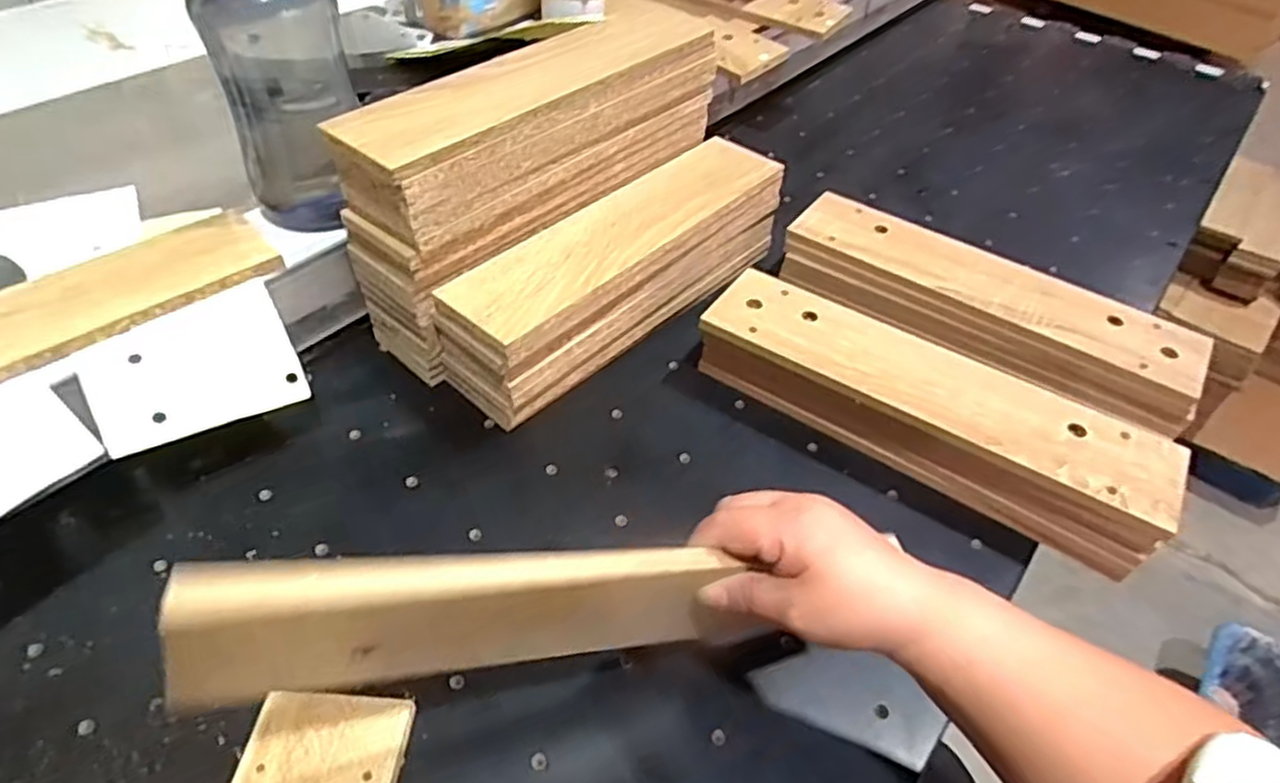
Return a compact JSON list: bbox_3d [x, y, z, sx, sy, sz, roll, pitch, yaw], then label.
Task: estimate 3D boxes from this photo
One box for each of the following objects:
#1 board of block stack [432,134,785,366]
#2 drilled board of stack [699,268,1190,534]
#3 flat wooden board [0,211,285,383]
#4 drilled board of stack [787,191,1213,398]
[{"bbox_3d":[-0.013,-0.148,0.669,0.093,0.026,0.369,34,53,26],"label":"board of block stack"},{"bbox_3d":[0.228,-0.008,0.575,0.360,0.025,0.084,28,51,22],"label":"drilled board of stack"},{"bbox_3d":[-0.452,-0.041,0.514,0.365,0.019,0.091,-33,56,-29],"label":"flat wooden board"},{"bbox_3d":[0.330,-0.105,0.687,0.375,0.013,0.096,28,51,23],"label":"drilled board of stack"}]

